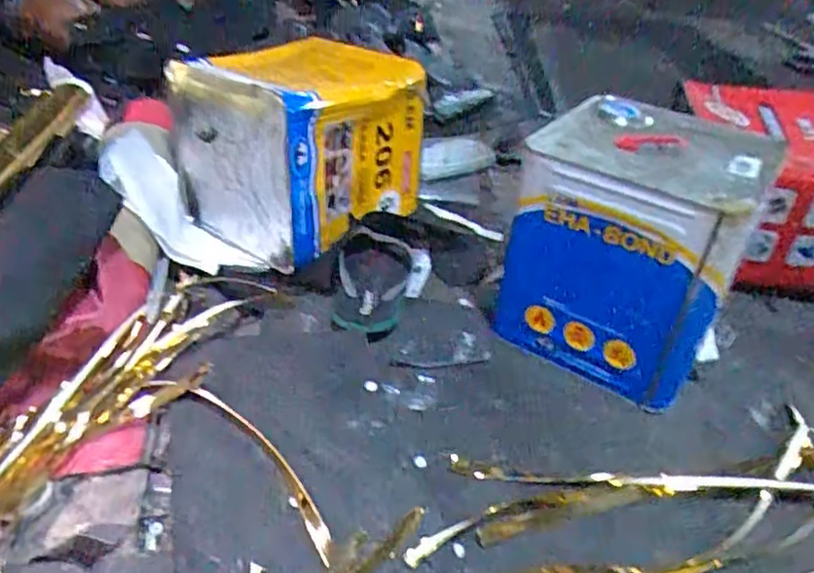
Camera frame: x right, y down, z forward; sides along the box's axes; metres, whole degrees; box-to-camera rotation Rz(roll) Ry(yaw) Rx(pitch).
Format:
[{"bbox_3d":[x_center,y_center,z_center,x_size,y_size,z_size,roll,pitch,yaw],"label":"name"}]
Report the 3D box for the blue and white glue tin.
[{"bbox_3d":[0.261,-0.043,0.761,0.224,0.267,0.217,24,40,25],"label":"blue and white glue tin"}]

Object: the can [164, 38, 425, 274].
[{"bbox_3d":[-0.151,-0.202,0.934,0.252,0.249,0.275,27,42,28],"label":"can"}]

